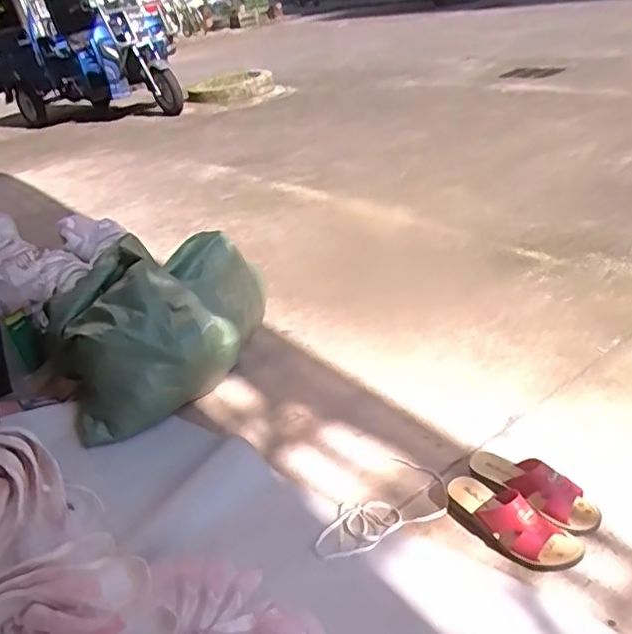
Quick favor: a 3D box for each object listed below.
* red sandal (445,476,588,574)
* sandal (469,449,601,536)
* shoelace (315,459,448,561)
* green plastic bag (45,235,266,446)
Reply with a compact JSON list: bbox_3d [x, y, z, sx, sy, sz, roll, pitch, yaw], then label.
[{"bbox_3d":[0.310,0.322,0.967,0.091,0.093,0.225,-30,37,-35],"label":"red sandal"},{"bbox_3d":[0.370,0.290,1.029,0.083,0.072,0.233,-28,35,-32],"label":"sandal"},{"bbox_3d":[0.114,0.346,1.063,0.273,0.010,0.146,-23,33,-25],"label":"shoelace"},{"bbox_3d":[-0.389,-0.011,1.500,0.520,0.297,0.538,-14,30,-12],"label":"green plastic bag"}]

